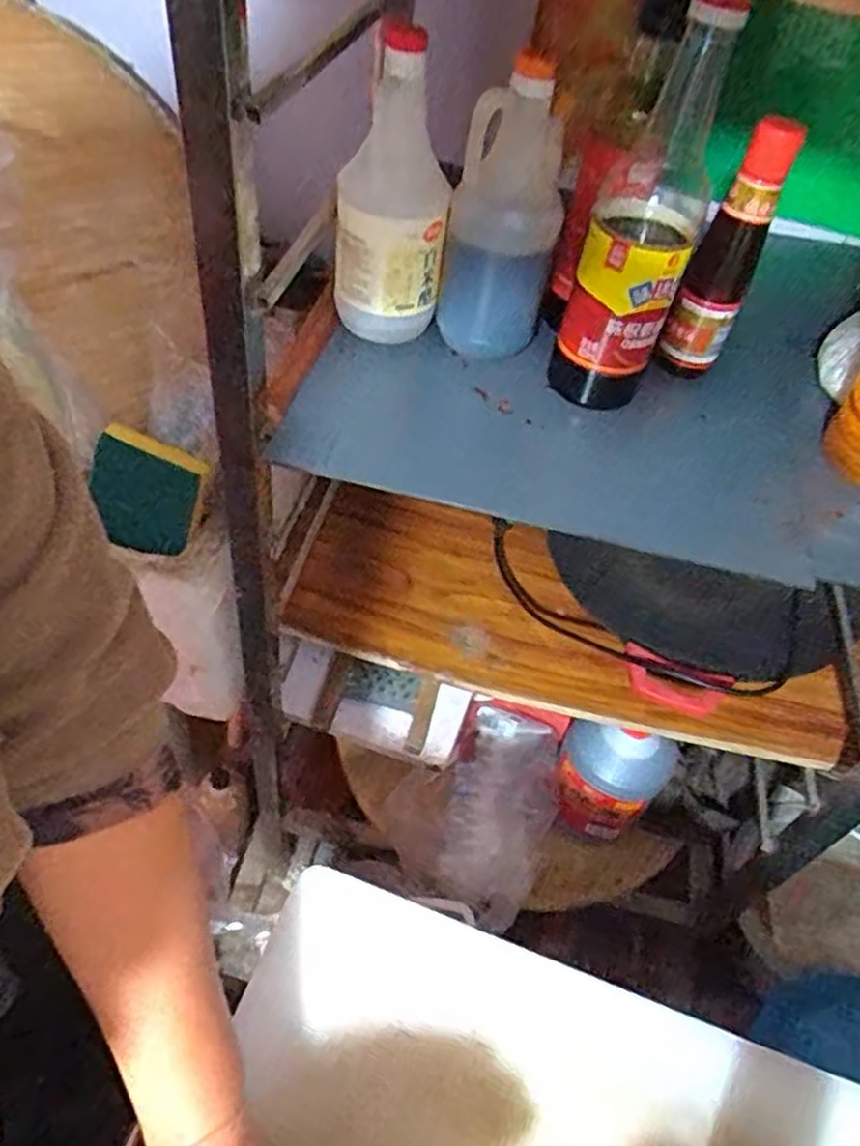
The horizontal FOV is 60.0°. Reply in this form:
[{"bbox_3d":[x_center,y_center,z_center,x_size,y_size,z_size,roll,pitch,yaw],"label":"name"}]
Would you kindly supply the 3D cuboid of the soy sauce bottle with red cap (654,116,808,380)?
[{"bbox_3d":[0.224,-0.232,0.579,0.048,0.208,0.046,19,50,10],"label":"soy sauce bottle with red cap"}]

